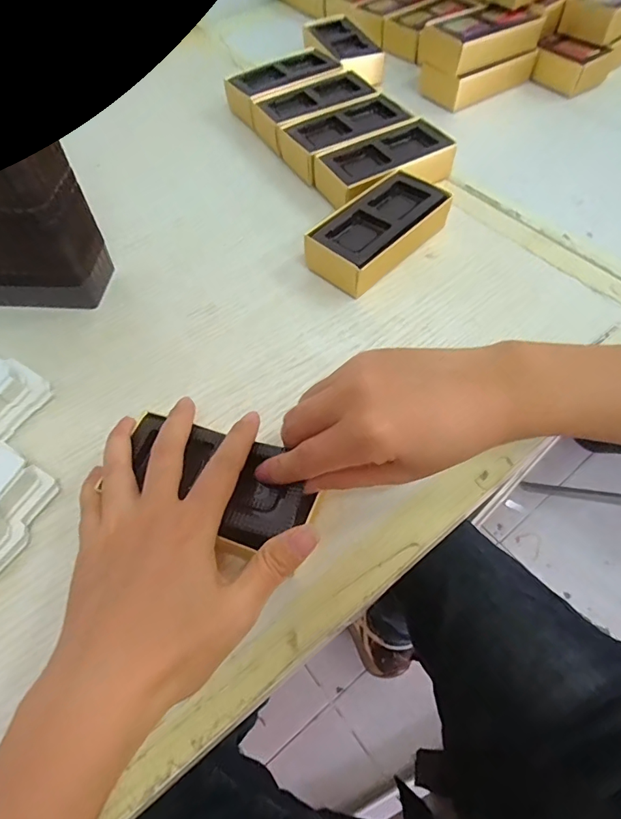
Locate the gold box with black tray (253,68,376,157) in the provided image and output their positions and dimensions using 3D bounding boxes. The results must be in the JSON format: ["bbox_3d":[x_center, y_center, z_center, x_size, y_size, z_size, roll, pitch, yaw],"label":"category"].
[{"bbox_3d":[0.003,-0.303,0.479,0.118,0.034,0.055,-32,62,-16],"label":"gold box with black tray"}]

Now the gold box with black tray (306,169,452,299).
[{"bbox_3d":[0.055,-0.140,0.376,0.061,0.036,0.116,36,66,22],"label":"gold box with black tray"}]

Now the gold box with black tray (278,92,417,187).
[{"bbox_3d":[0.035,-0.261,0.448,0.117,0.030,0.060,-26,61,-13],"label":"gold box with black tray"}]

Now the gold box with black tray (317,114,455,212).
[{"bbox_3d":[0.067,-0.218,0.424,0.115,0.033,0.059,-30,61,-15],"label":"gold box with black tray"}]

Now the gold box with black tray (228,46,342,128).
[{"bbox_3d":[-0.033,-0.343,0.506,0.124,0.037,0.071,-35,63,-18],"label":"gold box with black tray"}]

